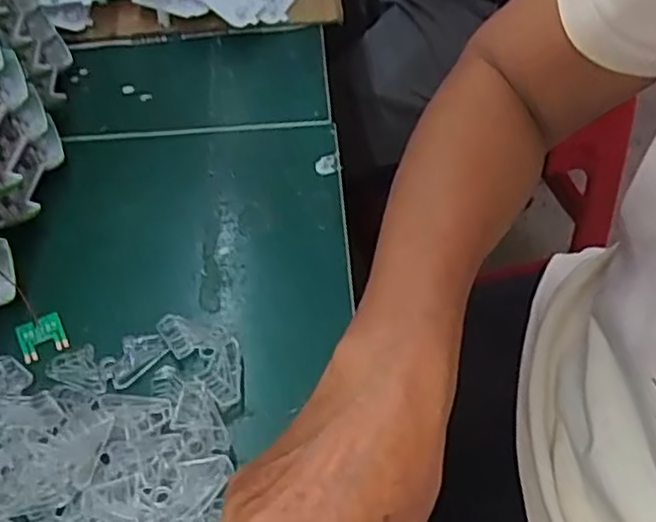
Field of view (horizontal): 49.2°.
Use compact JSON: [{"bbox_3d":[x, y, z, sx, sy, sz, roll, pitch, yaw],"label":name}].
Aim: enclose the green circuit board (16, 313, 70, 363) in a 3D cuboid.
[{"bbox_3d":[-0.164,0.043,0.410,0.025,0.004,0.024,-22,67,-12],"label":"green circuit board"}]

